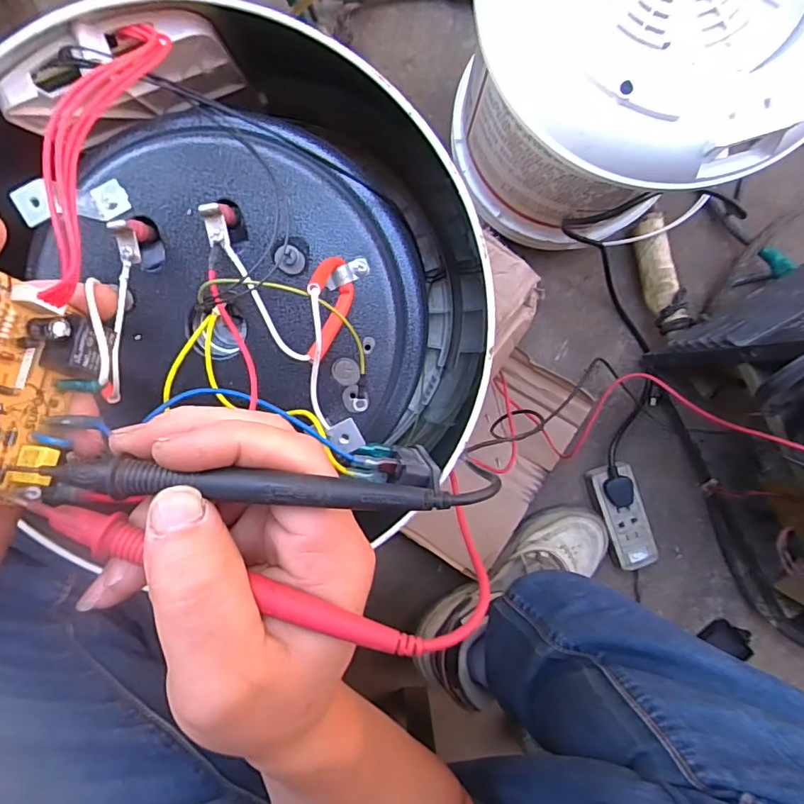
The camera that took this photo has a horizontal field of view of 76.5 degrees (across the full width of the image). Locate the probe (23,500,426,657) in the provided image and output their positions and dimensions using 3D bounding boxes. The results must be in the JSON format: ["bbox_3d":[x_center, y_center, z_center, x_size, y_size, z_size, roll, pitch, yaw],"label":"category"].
[{"bbox_3d":[-0.055,0.055,0.159,0.128,0.007,0.009,21,95,0],"label":"probe"}]

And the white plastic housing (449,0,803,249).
[{"bbox_3d":[0.181,-0.283,0.443,0.268,0.256,0.253,1,97,-3],"label":"white plastic housing"}]

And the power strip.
[{"bbox_3d":[0.278,0.144,0.641,0.058,0.022,0.131,-21,97,0],"label":"power strip"}]

